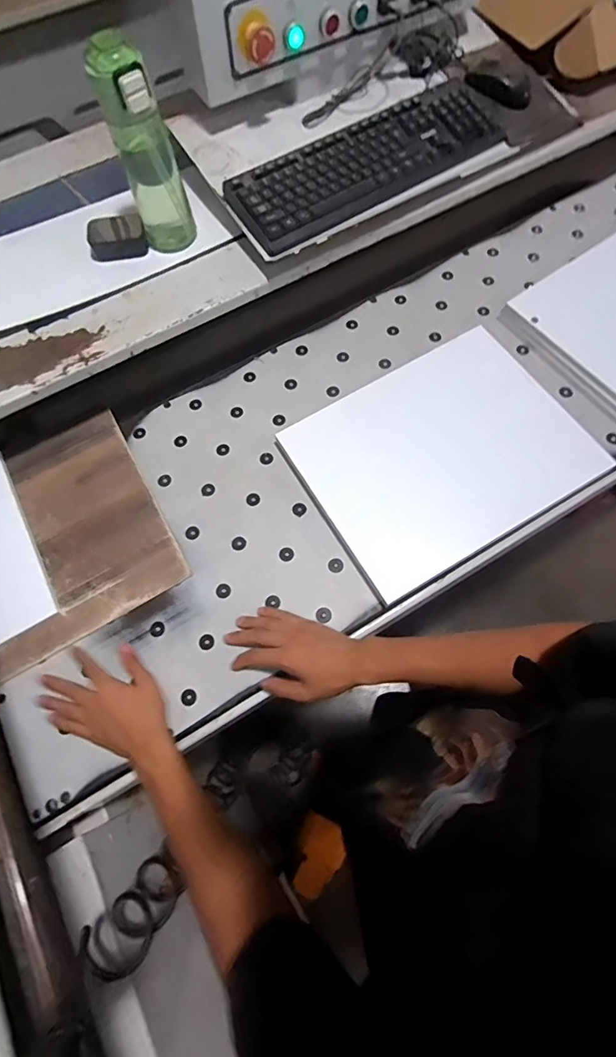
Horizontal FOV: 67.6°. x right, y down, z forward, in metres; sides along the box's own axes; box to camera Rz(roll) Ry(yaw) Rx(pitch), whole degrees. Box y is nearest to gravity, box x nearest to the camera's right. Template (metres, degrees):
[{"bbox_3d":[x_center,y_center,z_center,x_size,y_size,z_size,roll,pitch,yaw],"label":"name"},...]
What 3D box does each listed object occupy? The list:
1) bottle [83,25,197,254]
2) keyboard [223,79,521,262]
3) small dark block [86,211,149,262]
[{"bbox_3d":[-0.207,-0.483,0.603,0.060,0.222,0.068,33,74,14],"label":"bottle"},{"bbox_3d":[0.095,-0.541,0.675,0.436,0.023,0.143,-31,71,-8],"label":"keyboard"},{"bbox_3d":[-0.284,-0.433,0.689,0.083,0.030,0.060,-13,69,-2],"label":"small dark block"}]

